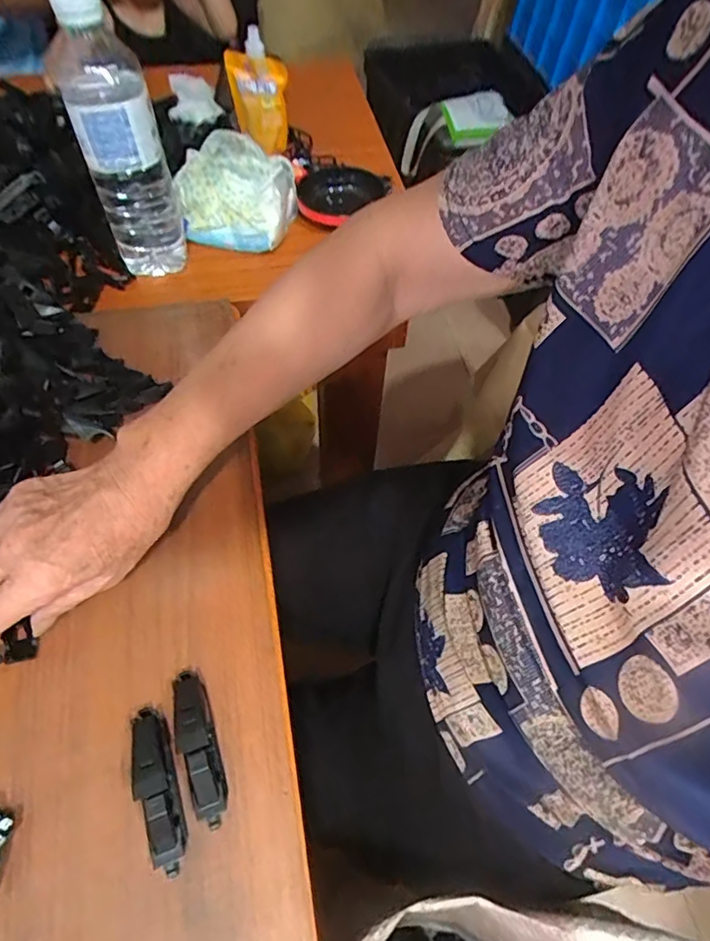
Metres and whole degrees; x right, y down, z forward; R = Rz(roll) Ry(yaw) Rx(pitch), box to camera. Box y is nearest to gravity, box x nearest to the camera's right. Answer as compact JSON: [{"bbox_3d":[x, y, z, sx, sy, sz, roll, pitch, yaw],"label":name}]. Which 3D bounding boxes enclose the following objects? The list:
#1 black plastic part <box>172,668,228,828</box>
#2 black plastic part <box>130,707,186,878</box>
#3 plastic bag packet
[{"bbox_3d":[-0.089,0.155,0.305,0.018,0.022,0.081,-16,60,-13],"label":"black plastic part"},{"bbox_3d":[-0.109,0.172,0.294,0.018,0.023,0.082,-13,59,-11],"label":"black plastic part"},{"bbox_3d":[-0.118,-0.289,0.557,0.100,0.074,0.102,13,58,5],"label":"plastic bag packet"}]

